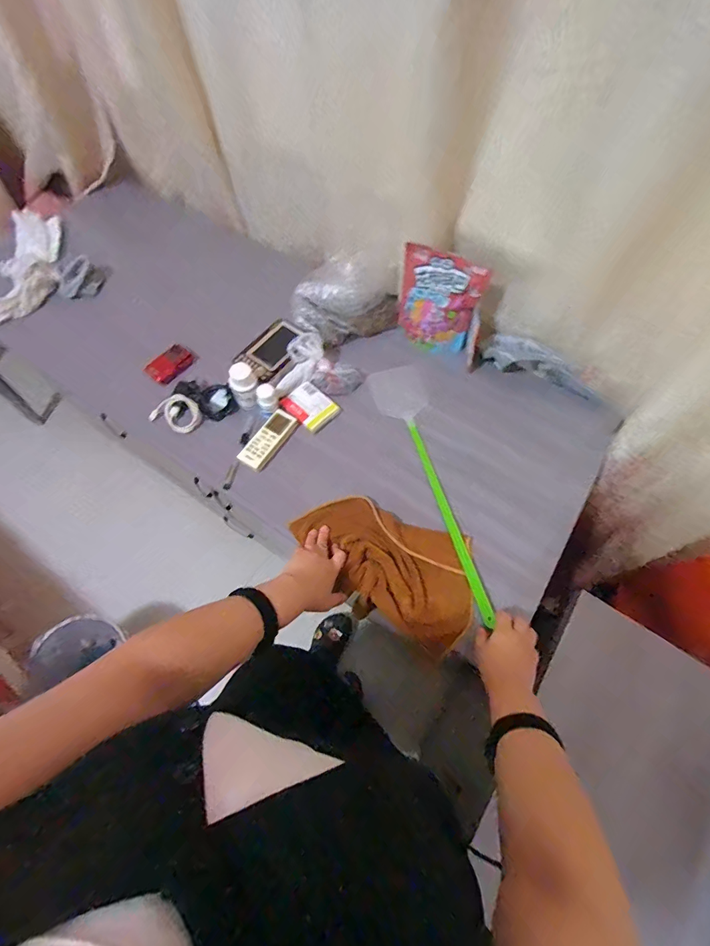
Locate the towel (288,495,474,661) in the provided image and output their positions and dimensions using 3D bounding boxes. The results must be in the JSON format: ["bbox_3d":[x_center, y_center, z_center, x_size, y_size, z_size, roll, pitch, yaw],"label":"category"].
[{"bbox_3d":[0.040,0.143,0.650,0.297,0.022,0.174,22,66,9],"label":"towel"}]

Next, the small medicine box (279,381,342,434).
[{"bbox_3d":[-0.083,-0.126,0.774,0.092,0.023,0.076,40,70,16],"label":"small medicine box"}]

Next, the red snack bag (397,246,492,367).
[{"bbox_3d":[0.160,-0.309,0.768,0.167,0.179,0.059,18,65,7],"label":"red snack bag"}]

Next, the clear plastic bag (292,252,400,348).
[{"bbox_3d":[-0.013,-0.339,0.794,0.210,0.146,0.078,-13,65,-7],"label":"clear plastic bag"}]

